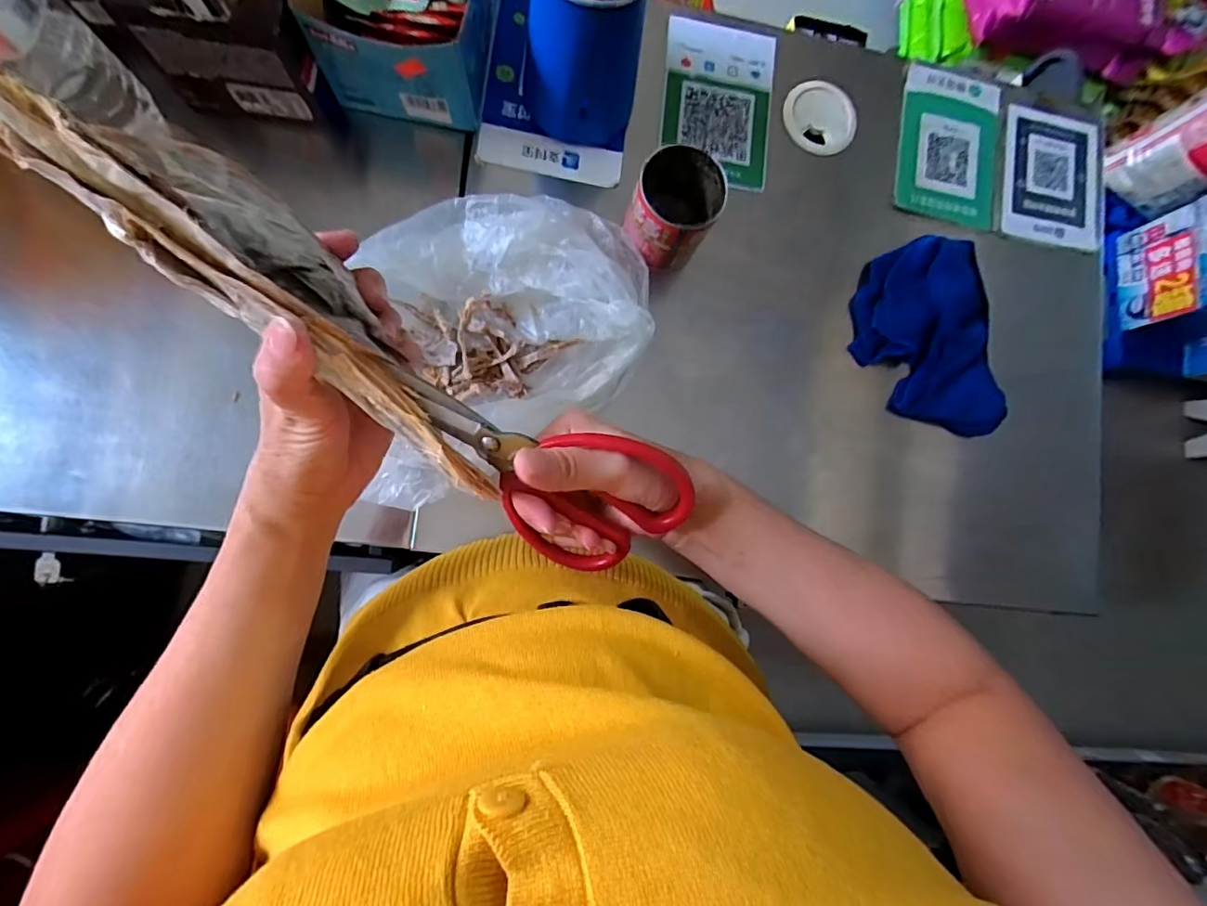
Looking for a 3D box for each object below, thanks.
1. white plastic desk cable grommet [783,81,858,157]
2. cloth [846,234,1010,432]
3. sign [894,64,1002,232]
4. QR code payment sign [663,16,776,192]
[{"bbox_3d":[0.199,-0.308,0.477,0.066,0.005,0.067,1,84,-8],"label":"white plastic desk cable grommet"},{"bbox_3d":[0.281,-0.100,0.452,0.117,0.030,0.164,-1,85,-8],"label":"cloth"},{"bbox_3d":[0.330,-0.295,0.493,0.104,0.009,0.151,10,83,-7],"label":"sign"},{"bbox_3d":[0.102,-0.312,0.465,0.097,0.006,0.150,6,84,-7],"label":"QR code payment sign"}]

